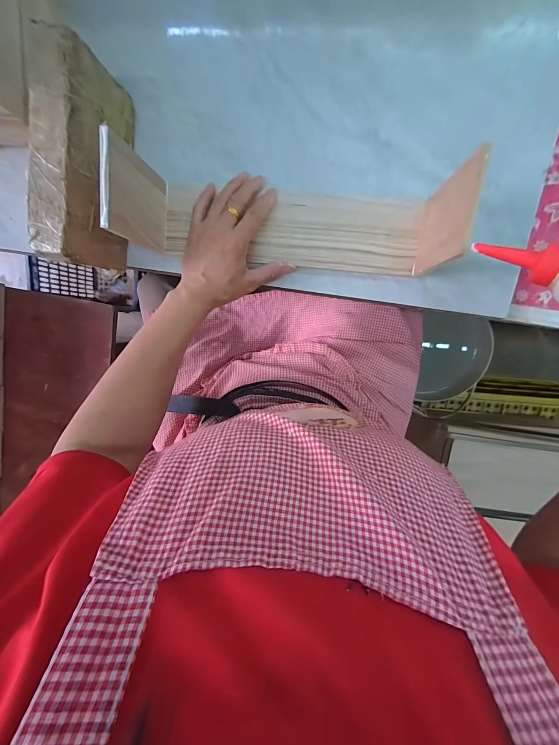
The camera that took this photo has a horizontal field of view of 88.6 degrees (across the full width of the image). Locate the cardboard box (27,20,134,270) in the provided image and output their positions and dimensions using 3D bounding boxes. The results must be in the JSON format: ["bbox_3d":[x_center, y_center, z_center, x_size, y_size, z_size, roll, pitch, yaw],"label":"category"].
[{"bbox_3d":[-0.225,-0.233,0.334,0.047,0.108,0.211,10,98,5],"label":"cardboard box"}]

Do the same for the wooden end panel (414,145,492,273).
[{"bbox_3d":[0.169,-0.154,0.296,0.007,0.113,0.089,4,98,2],"label":"wooden end panel"}]

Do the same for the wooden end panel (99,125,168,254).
[{"bbox_3d":[-0.159,-0.194,0.324,0.009,0.117,0.090,8,100,4],"label":"wooden end panel"}]

